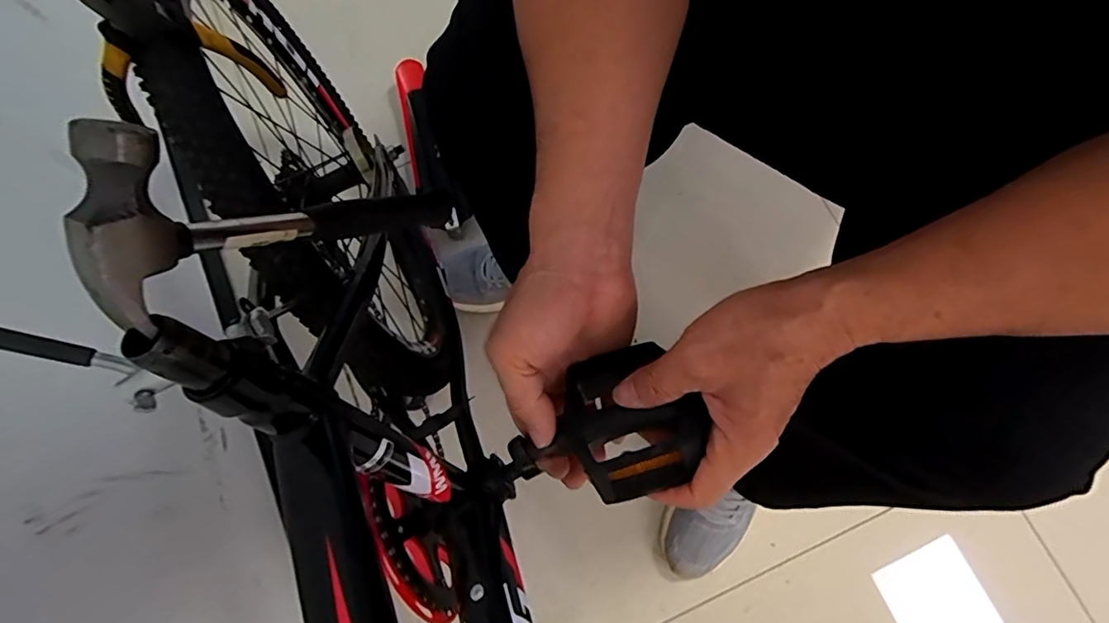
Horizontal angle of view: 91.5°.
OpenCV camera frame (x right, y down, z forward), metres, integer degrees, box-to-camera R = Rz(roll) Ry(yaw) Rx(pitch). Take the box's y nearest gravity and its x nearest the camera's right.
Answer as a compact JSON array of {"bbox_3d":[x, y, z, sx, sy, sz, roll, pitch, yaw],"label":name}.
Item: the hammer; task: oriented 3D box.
[{"bbox_3d":[-0.123,-0.043,0.285,0.030,0.230,0.071,39,108,9],"label":"hammer"}]

